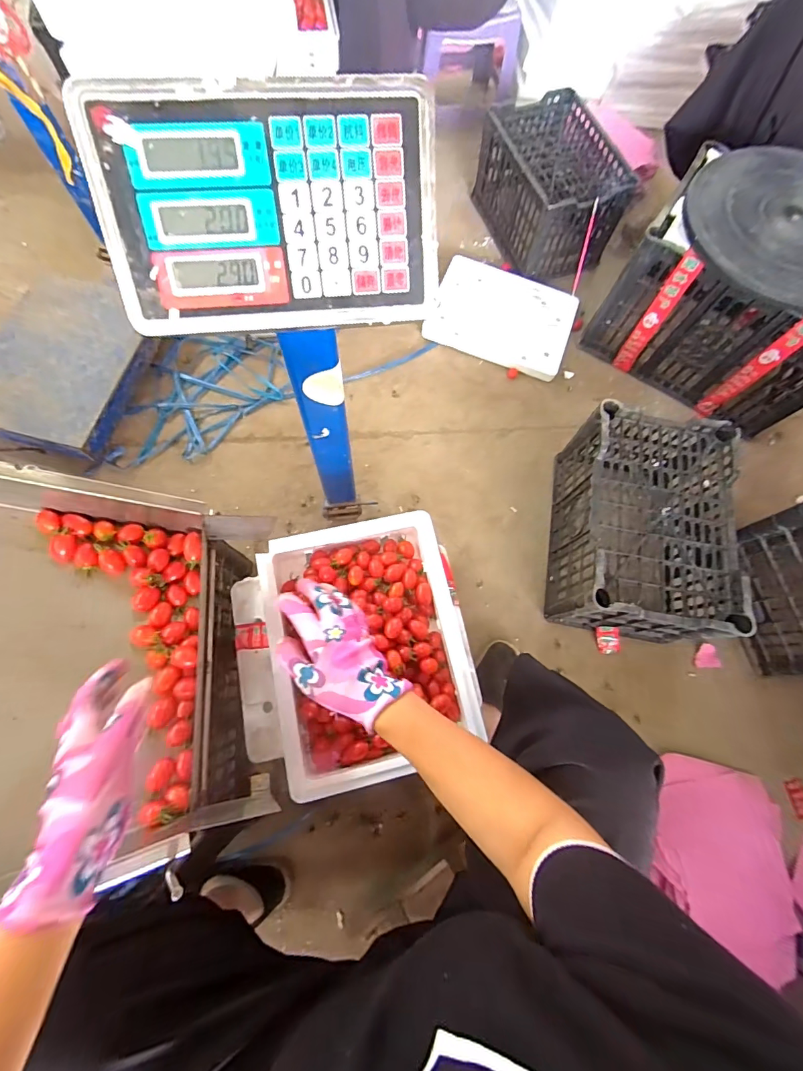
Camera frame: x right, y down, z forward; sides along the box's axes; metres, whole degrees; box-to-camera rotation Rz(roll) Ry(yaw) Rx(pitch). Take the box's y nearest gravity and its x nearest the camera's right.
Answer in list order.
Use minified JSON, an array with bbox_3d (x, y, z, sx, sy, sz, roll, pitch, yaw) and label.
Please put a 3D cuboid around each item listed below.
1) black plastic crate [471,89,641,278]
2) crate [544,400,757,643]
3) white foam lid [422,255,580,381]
[{"bbox_3d":[0.374,-0.884,1.081,0.238,0.200,0.369,-20,75,-8],"label":"black plastic crate"},{"bbox_3d":[0.455,-0.012,0.824,0.250,0.216,0.380,10,73,1],"label":"crate"},{"bbox_3d":[0.257,-0.558,1.078,0.351,0.037,0.263,21,73,4],"label":"white foam lid"}]

